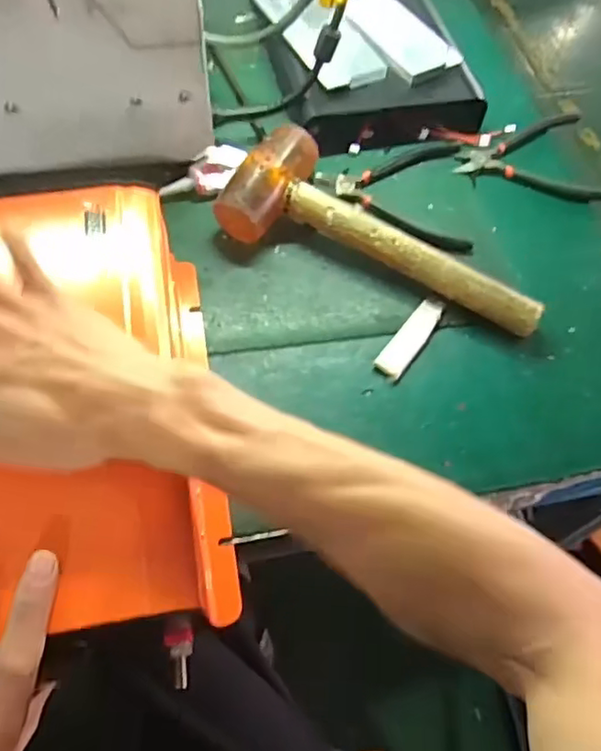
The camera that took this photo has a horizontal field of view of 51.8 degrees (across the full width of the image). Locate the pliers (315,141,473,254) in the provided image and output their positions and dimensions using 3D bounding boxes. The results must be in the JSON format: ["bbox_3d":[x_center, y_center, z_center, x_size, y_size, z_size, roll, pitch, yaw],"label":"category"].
[{"bbox_3d":[0.084,-0.166,0.565,0.132,0.016,0.131,2,60,-1],"label":"pliers"}]

